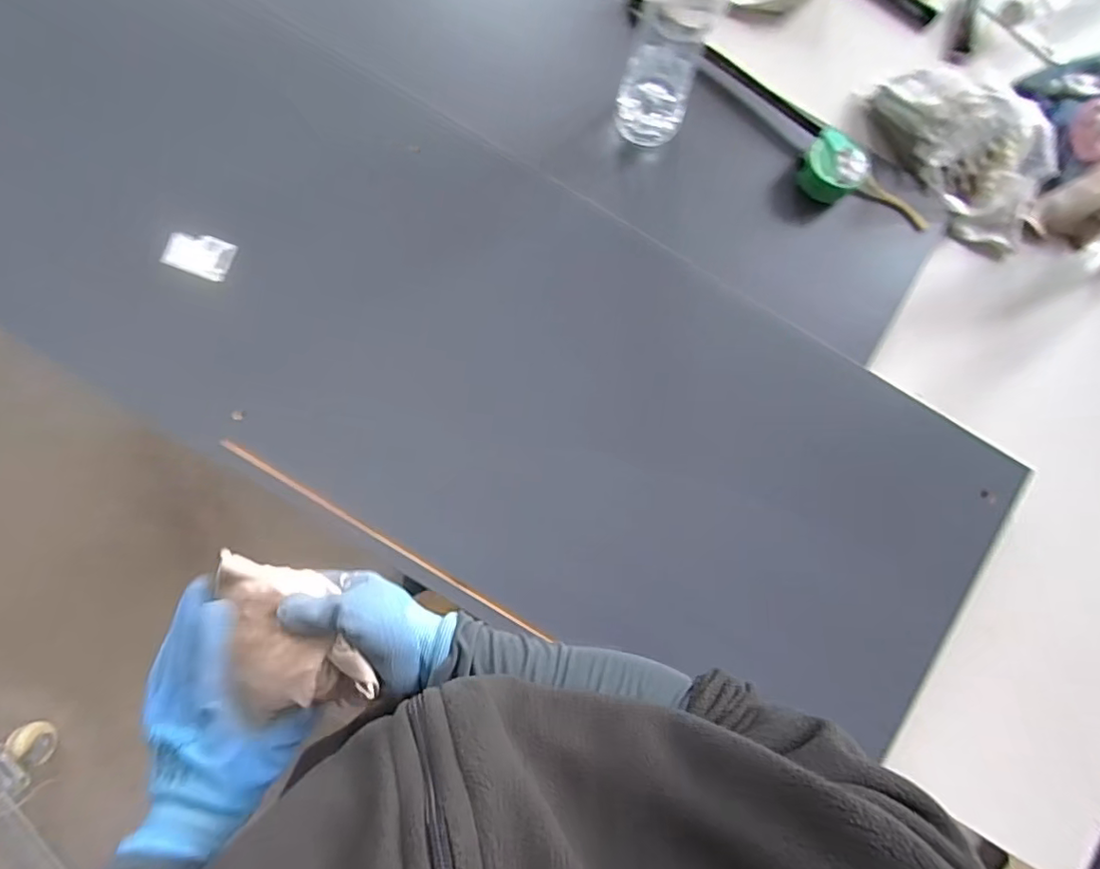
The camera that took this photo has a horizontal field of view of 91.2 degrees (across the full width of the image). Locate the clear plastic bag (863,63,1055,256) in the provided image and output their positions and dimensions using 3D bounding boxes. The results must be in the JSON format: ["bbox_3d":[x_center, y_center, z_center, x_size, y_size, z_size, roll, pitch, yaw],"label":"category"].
[{"bbox_3d":[0.470,-0.323,0.588,0.235,0.091,0.144,39,85,0],"label":"clear plastic bag"}]

